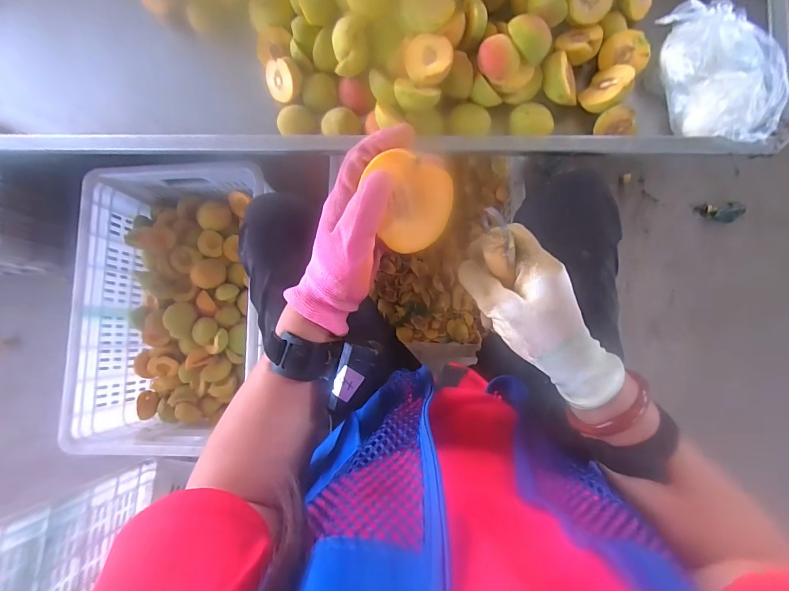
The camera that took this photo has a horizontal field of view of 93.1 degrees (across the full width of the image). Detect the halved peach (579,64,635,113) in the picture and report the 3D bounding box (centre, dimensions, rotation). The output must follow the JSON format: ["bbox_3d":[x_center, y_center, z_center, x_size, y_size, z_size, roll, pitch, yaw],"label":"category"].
[{"bbox_3d":[0.285,-0.271,0.496,0.030,0.059,0.062,28,94,-37],"label":"halved peach"}]

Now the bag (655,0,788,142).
[{"bbox_3d":[0.395,-0.271,0.455,0.100,0.061,0.177,-18,82,3],"label":"bag"}]

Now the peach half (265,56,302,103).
[{"bbox_3d":[-0.163,-0.315,0.546,0.054,0.024,0.054,12,122,20],"label":"peach half"}]

